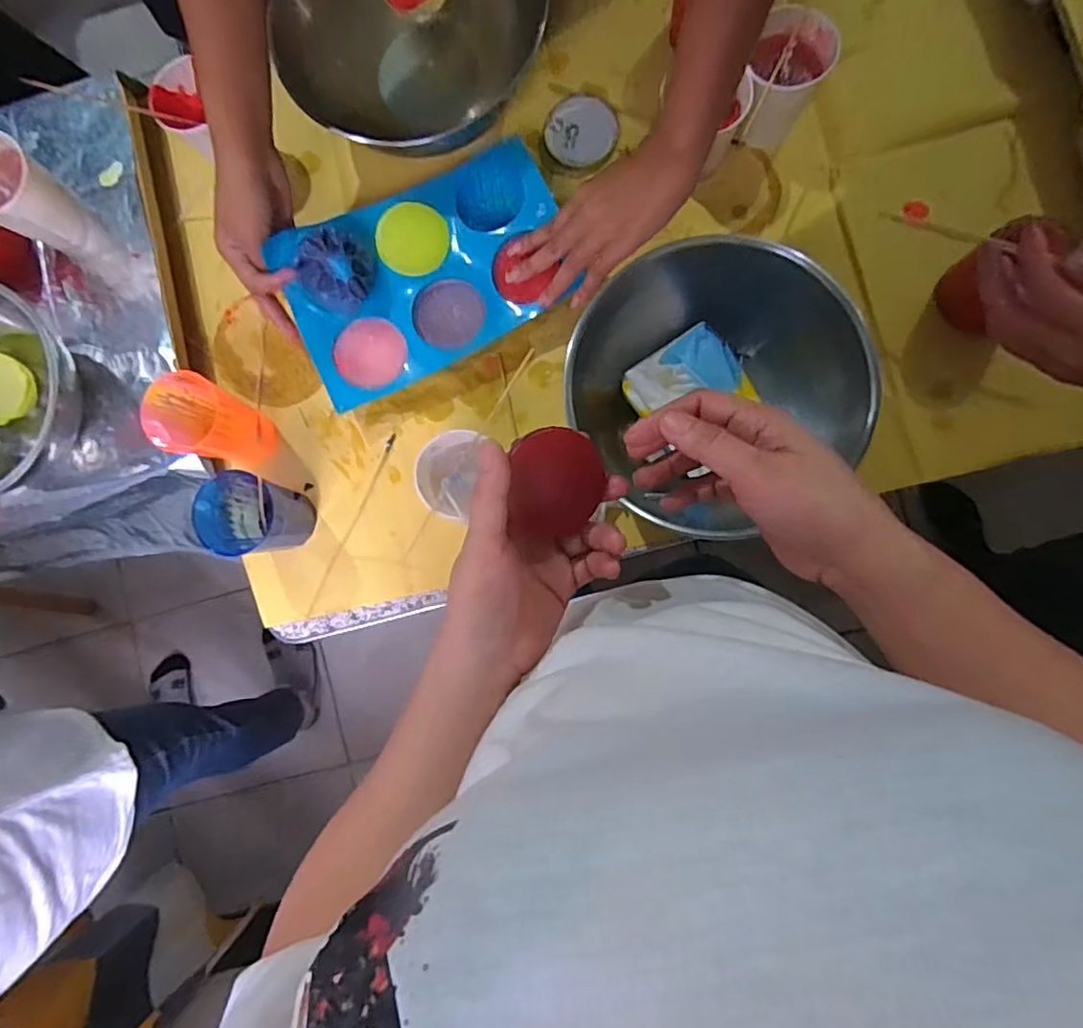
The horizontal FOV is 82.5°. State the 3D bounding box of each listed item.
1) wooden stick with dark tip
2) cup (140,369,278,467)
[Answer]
[{"bbox_3d":[-0.188,0.010,0.613,0.006,0.007,0.195,25,90,6],"label":"wooden stick with dark tip"},{"bbox_3d":[-0.304,-0.083,0.578,0.069,0.106,0.068,0,87,6],"label":"cup"}]

